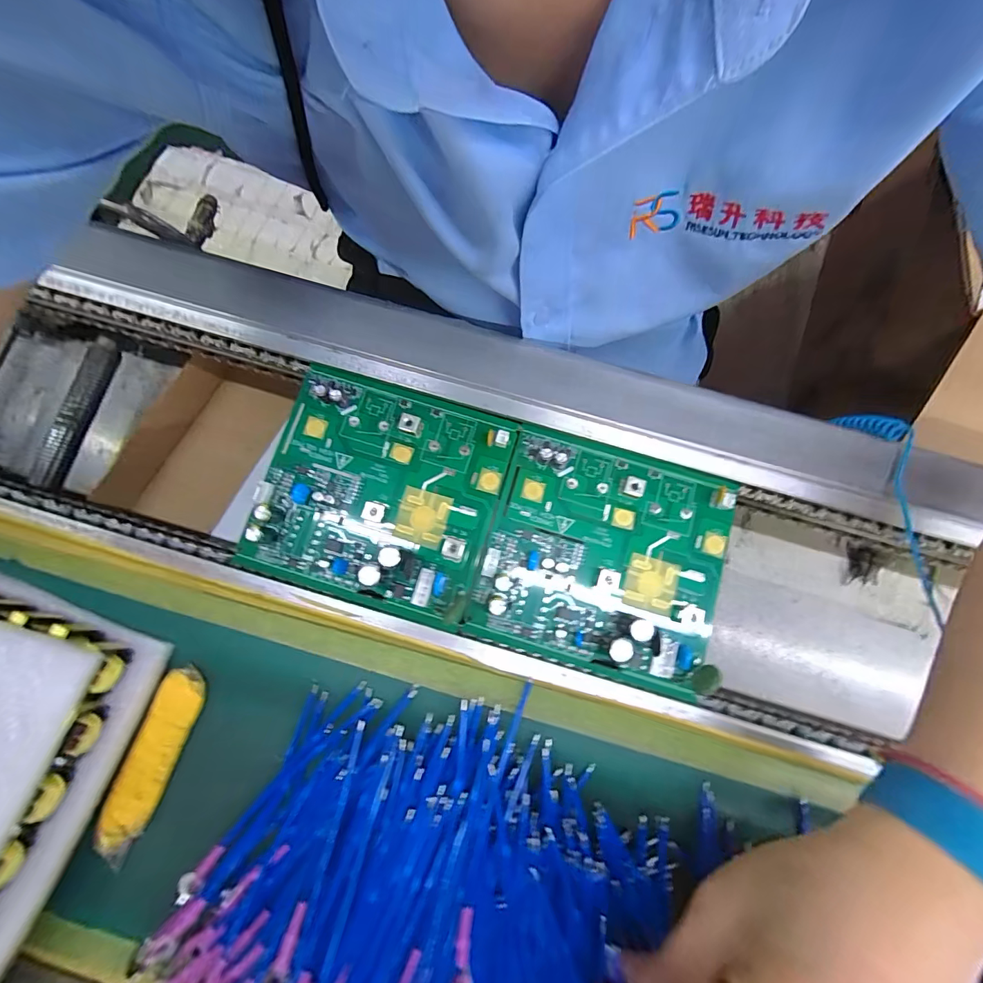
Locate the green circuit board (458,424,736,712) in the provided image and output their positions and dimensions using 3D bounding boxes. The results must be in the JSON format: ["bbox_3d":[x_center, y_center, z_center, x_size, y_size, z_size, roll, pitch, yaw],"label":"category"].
[{"bbox_3d":[0.062,0.036,0.240,0.128,0.027,0.119,17,80,2],"label":"green circuit board"}]

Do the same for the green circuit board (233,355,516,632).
[{"bbox_3d":[-0.063,-0.003,0.241,0.129,0.015,0.118,17,80,2],"label":"green circuit board"}]

